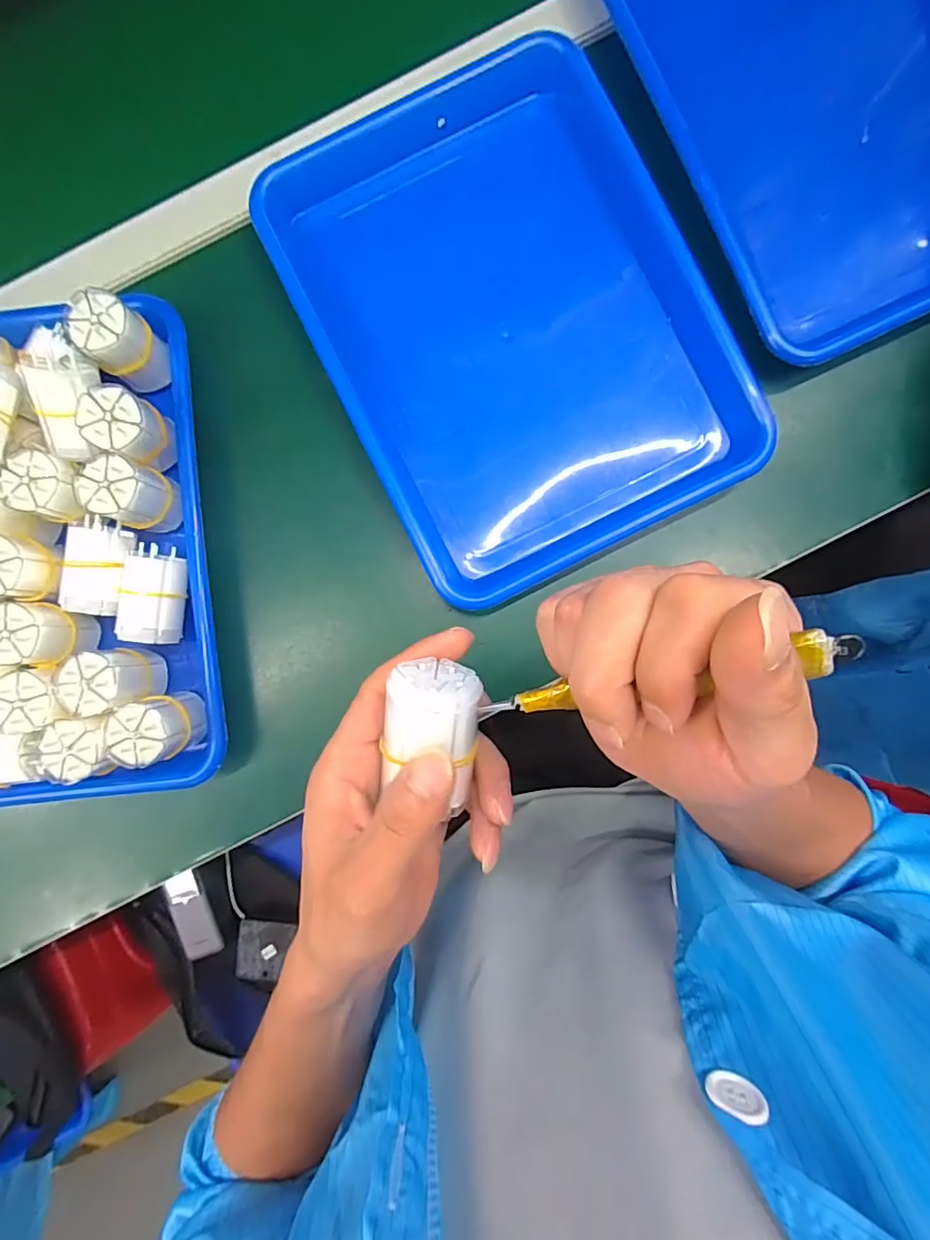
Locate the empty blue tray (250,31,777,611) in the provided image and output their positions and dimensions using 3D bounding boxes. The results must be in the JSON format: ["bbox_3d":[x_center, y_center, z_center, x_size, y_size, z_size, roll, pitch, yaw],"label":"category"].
[{"bbox_3d":[0.030,-0.201,0.368,0.250,0.047,0.333,-26,86,-2],"label":"empty blue tray"}]

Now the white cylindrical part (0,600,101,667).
[{"bbox_3d":[-0.275,0.010,0.341,0.038,0.053,0.039,0,86,0],"label":"white cylindrical part"}]

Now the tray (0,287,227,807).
[{"bbox_3d":[-0.290,-0.042,0.335,0.238,0.079,0.320,-5,86,0],"label":"tray"}]

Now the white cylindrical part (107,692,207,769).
[{"bbox_3d":[-0.193,0.069,0.334,0.040,0.045,0.039,0,86,0],"label":"white cylindrical part"}]

